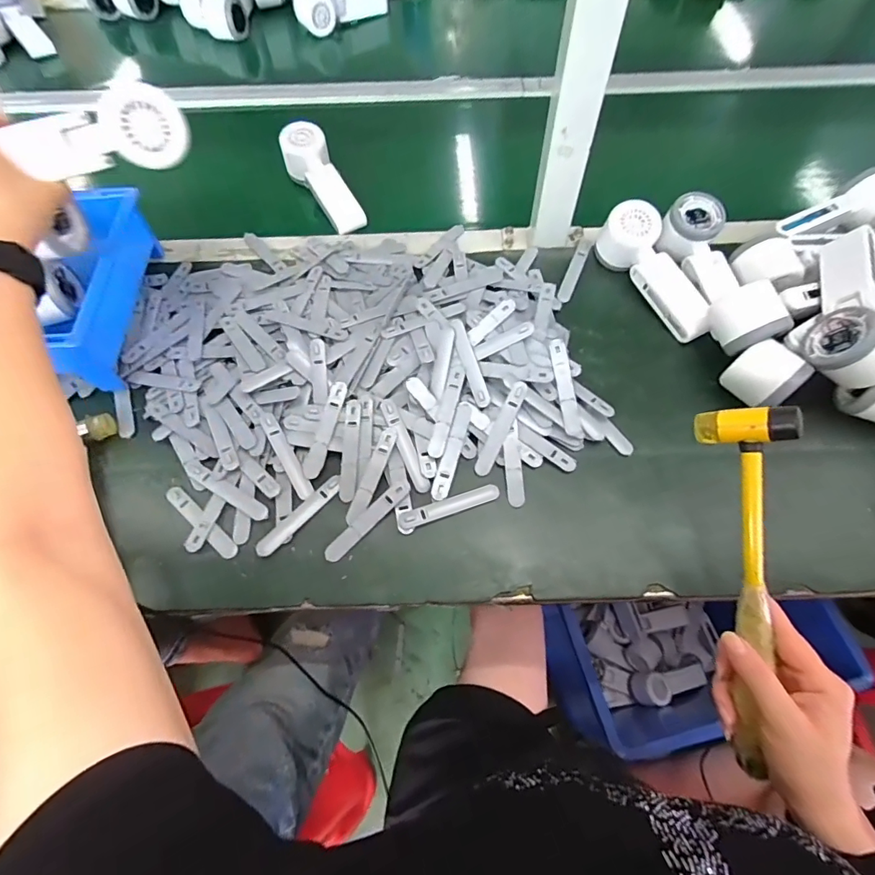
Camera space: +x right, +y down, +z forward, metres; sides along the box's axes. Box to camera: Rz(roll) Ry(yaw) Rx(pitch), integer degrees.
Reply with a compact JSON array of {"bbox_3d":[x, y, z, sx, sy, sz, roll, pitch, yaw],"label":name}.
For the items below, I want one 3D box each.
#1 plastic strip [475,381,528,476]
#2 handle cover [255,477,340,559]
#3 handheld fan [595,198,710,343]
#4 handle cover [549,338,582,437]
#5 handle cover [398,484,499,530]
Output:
[{"bbox_3d":[0.058,-0.008,0.416,0.015,0.005,0.090,25,92,12],"label":"plastic strip"},{"bbox_3d":[-0.123,0.070,0.409,0.014,0.009,0.091,39,70,19],"label":"handle cover"},{"bbox_3d":[0.242,-0.181,0.493,0.049,0.057,0.160,-30,67,-13],"label":"handheld fan"},{"bbox_3d":[0.122,-0.050,0.434,0.016,0.007,0.093,-8,82,-3],"label":"handle cover"},{"bbox_3d":[0.011,0.062,0.409,0.093,0.007,0.015,-19,64,-8],"label":"handle cover"}]

